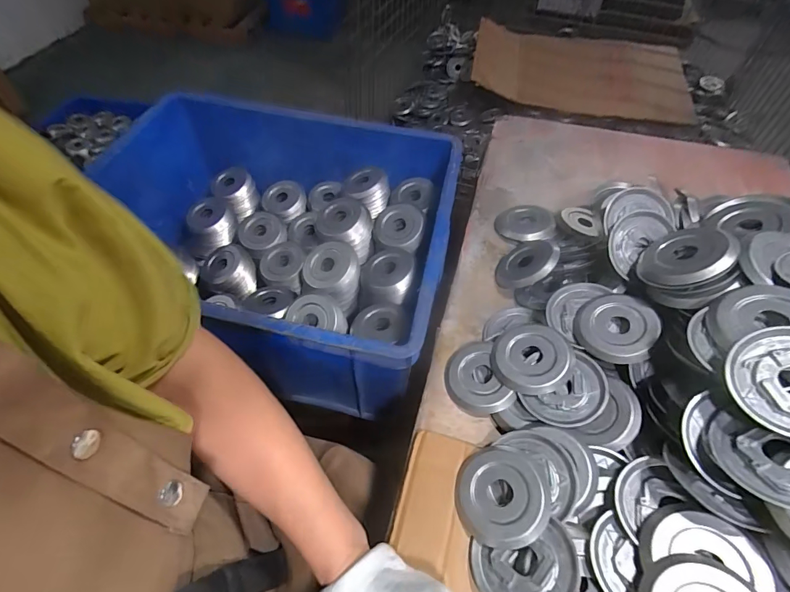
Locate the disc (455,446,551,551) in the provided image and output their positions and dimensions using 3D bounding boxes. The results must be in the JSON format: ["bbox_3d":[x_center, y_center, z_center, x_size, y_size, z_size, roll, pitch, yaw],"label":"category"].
[{"bbox_3d":[0.097,0.181,0.363,0.079,0.008,0.082,-11,48,12],"label":"disc"}]

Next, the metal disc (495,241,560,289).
[{"bbox_3d":[0.177,-0.044,0.529,0.084,0.017,0.080,-32,25,17],"label":"metal disc"}]

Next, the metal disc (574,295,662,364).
[{"bbox_3d":[0.238,0.032,0.431,0.077,0.010,0.080,-14,52,18],"label":"metal disc"}]

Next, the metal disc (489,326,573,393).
[{"bbox_3d":[0.149,0.069,0.436,0.082,0.017,0.080,-7,53,9],"label":"metal disc"}]

